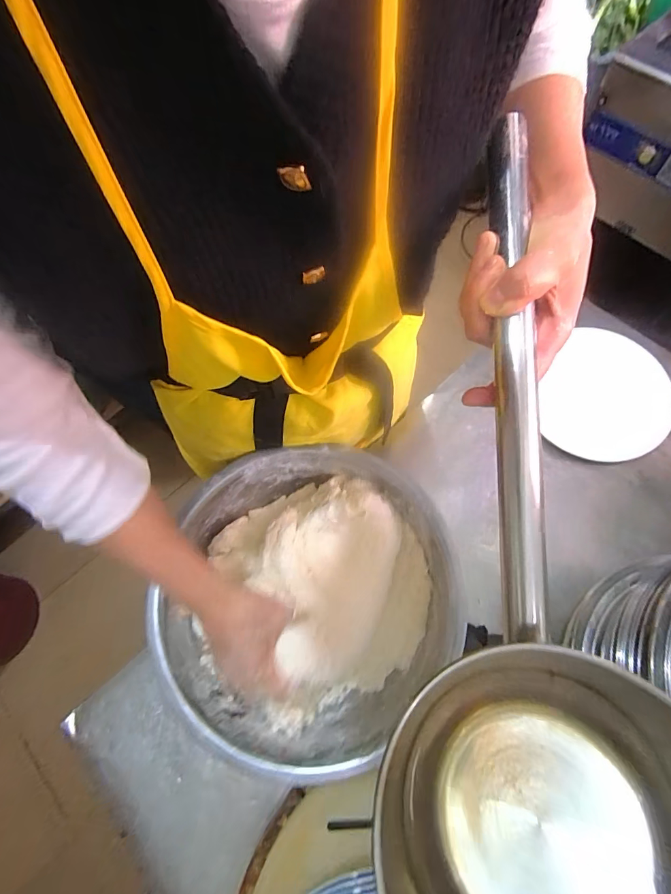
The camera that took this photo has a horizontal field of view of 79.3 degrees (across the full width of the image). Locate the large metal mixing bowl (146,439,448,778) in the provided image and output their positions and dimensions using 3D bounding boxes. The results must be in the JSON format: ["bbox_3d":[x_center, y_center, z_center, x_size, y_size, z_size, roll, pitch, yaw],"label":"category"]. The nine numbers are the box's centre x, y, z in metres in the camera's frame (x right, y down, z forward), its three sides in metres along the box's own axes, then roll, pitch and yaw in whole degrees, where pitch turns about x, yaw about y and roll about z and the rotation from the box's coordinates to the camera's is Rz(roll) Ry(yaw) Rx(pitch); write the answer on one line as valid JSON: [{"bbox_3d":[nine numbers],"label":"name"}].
[{"bbox_3d":[-0.036,0.170,0.482,0.306,0.112,0.323,17,71,8],"label":"large metal mixing bowl"}]

